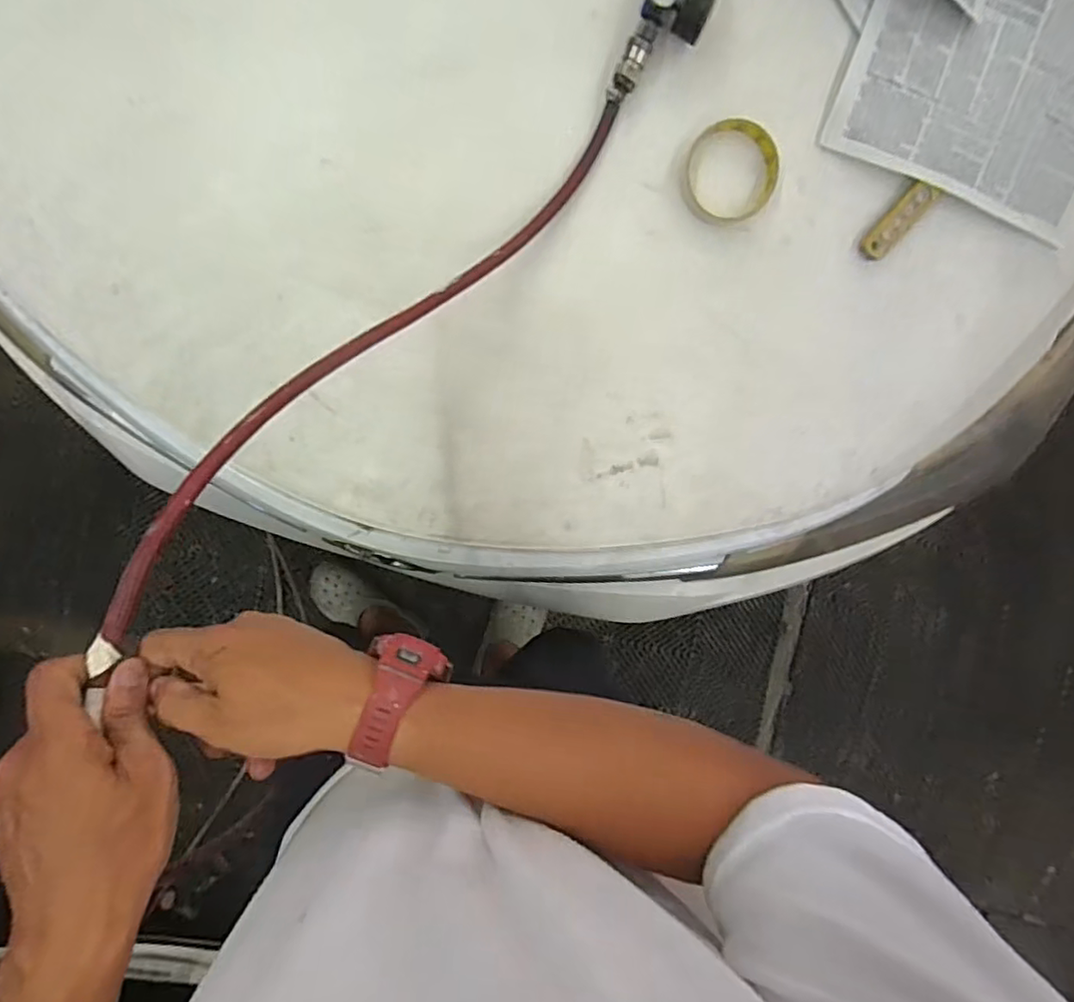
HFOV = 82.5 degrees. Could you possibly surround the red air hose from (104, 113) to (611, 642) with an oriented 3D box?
[{"bbox_3d":[-0.101,-0.131,0.455,0.064,0.073,0.544,42,67,-2],"label":"red air hose"}]

